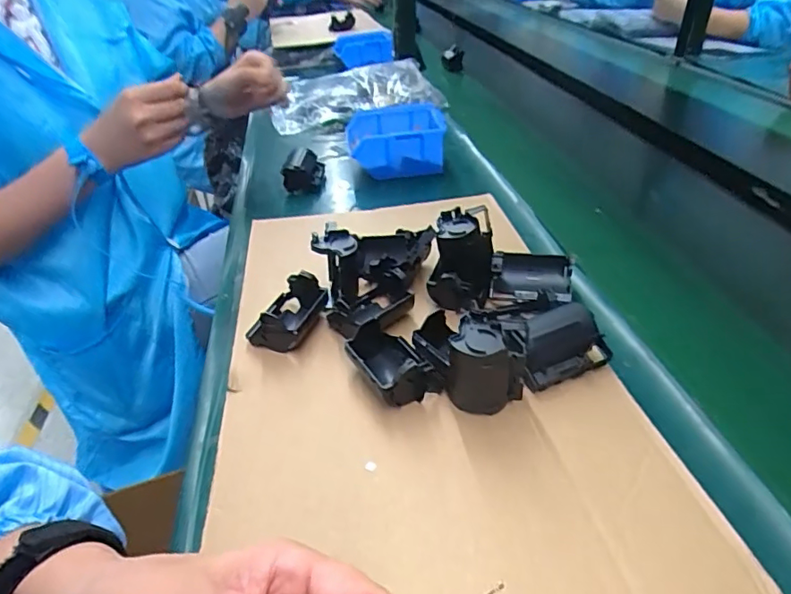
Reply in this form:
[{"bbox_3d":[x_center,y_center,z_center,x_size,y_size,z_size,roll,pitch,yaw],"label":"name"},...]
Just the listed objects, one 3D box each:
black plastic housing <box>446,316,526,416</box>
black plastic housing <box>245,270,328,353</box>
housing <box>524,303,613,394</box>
[{"bbox_3d":[0.065,0.051,0.383,0.051,0.066,0.039,8,37,14],"label":"black plastic housing"},{"bbox_3d":[-0.095,0.013,0.474,0.055,0.038,0.066,7,37,13],"label":"black plastic housing"},{"bbox_3d":[0.127,0.036,0.414,0.077,0.042,0.045,-14,37,-15],"label":"housing"}]

